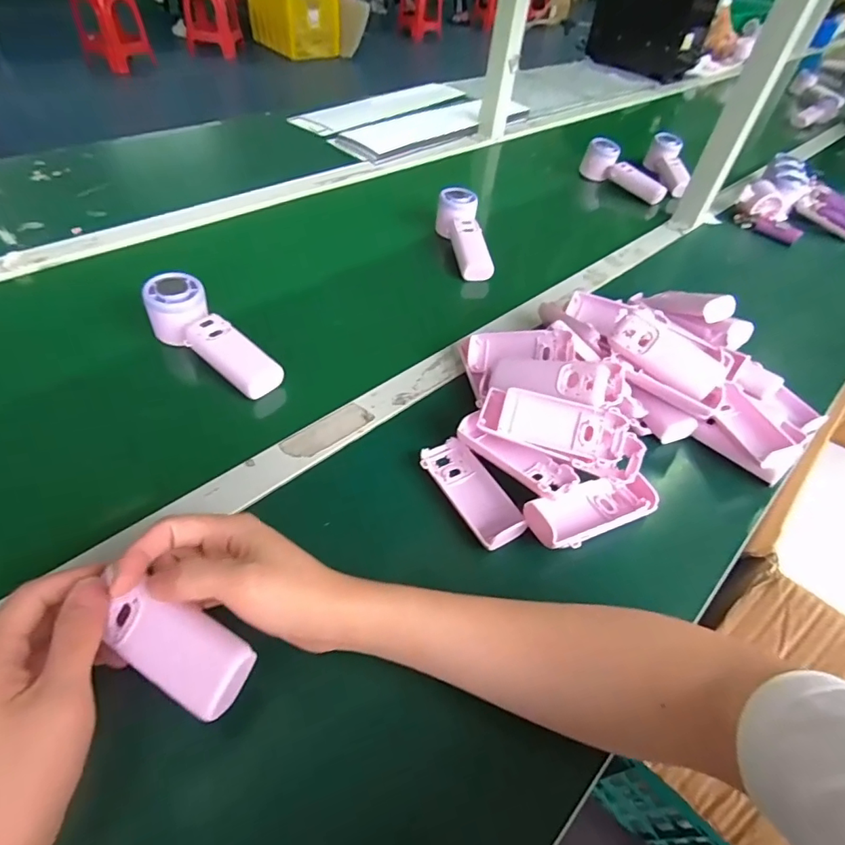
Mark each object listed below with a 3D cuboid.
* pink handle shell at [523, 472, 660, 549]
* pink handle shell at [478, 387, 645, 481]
[{"bbox_3d":[0.141,0.067,0.411,0.117,0.026,0.047,-16,52,-20],"label":"pink handle shell"},{"bbox_3d":[0.122,0.006,0.436,0.138,0.021,0.053,19,83,8],"label":"pink handle shell"}]

